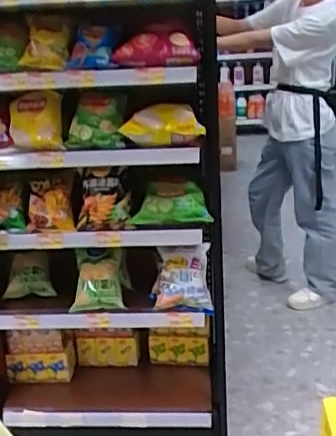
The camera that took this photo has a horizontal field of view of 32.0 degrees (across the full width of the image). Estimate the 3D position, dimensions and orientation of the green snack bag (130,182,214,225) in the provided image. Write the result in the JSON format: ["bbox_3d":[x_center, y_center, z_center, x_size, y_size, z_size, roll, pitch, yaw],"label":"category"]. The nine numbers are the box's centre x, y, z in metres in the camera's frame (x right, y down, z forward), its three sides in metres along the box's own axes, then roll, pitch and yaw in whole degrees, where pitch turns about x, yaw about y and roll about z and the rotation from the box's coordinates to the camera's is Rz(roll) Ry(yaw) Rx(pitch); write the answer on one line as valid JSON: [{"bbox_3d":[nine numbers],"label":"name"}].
[{"bbox_3d":[0.009,-0.038,1.558,0.200,0.103,0.092,4,22,20],"label":"green snack bag"}]

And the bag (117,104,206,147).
[{"bbox_3d":[-0.011,-0.239,1.513,0.212,0.085,0.133,-2,21,9],"label":"bag"}]

